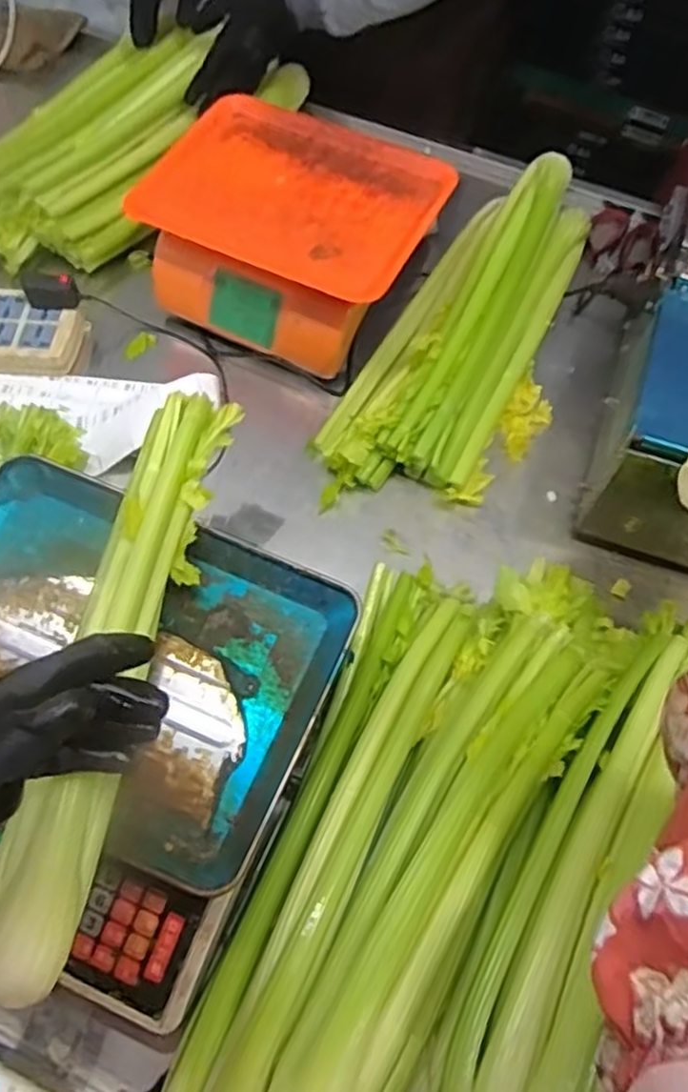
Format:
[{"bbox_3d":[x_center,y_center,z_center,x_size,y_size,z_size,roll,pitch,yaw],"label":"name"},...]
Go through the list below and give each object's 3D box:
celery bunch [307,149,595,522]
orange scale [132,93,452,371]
[{"bbox_3d":[0.141,-0.229,0.766,0.202,0.099,0.437,24,64,10],"label":"celery bunch"},{"bbox_3d":[-0.059,-0.353,0.804,0.285,0.122,0.262,26,65,11],"label":"orange scale"}]

